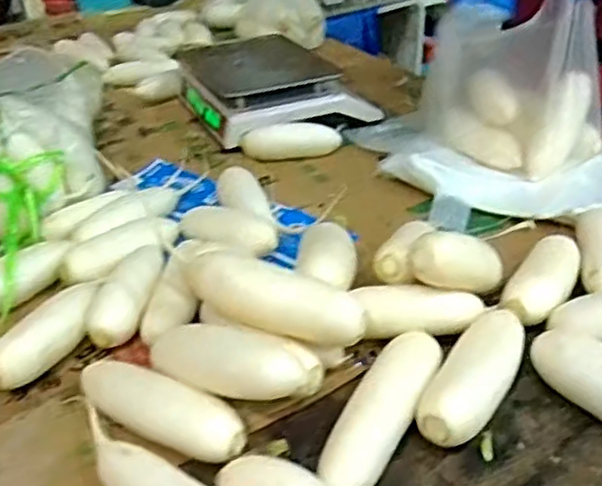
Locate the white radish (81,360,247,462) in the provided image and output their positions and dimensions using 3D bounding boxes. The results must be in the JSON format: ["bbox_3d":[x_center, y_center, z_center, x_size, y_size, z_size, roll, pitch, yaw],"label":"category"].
[{"bbox_3d":[-0.133,0.157,0.641,0.188,0.058,0.052,16,38,25],"label":"white radish"}]

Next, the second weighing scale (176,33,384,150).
[{"bbox_3d":[-0.053,-0.305,1.310,0.311,0.092,0.329,-16,35,-21],"label":"second weighing scale"}]

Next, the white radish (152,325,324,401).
[{"bbox_3d":[-0.070,0.113,0.644,0.168,0.057,0.063,5,33,10],"label":"white radish"}]

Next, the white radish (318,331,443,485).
[{"bbox_3d":[0.083,0.163,0.656,0.061,0.048,0.212,17,39,26],"label":"white radish"}]

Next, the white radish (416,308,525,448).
[{"bbox_3d":[0.170,0.135,0.674,0.065,0.063,0.172,19,39,28],"label":"white radish"}]

